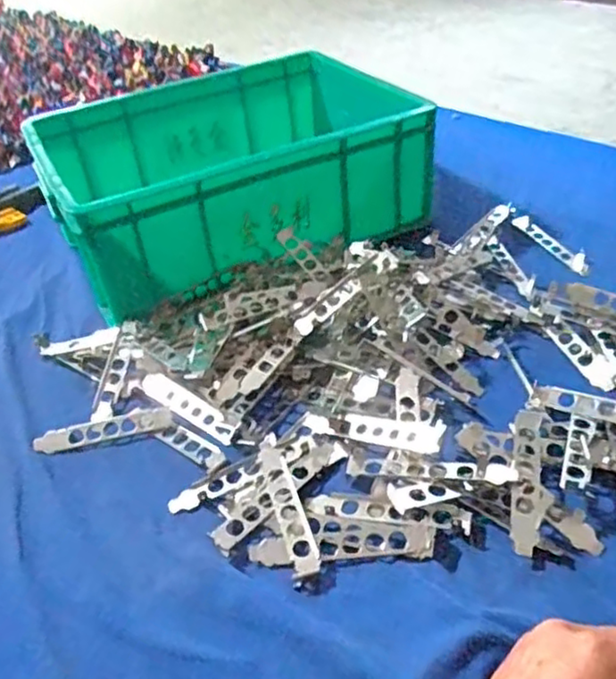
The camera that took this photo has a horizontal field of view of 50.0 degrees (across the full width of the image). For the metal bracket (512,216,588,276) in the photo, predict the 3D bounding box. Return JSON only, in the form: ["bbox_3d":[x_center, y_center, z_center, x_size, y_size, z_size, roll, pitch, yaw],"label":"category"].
[{"bbox_3d":[0.264,-0.105,0.723,0.020,0.016,0.112,-18,38,-15],"label":"metal bracket"}]

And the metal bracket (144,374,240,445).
[{"bbox_3d":[-0.104,0.058,0.573,0.120,0.008,0.023,26,67,33],"label":"metal bracket"}]

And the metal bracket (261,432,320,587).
[{"bbox_3d":[-0.016,0.116,0.484,0.019,0.008,0.135,-13,37,-8],"label":"metal bracket"}]

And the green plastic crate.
[{"bbox_3d":[-0.098,-0.201,0.793,0.388,0.131,0.306,-21,38,-18],"label":"green plastic crate"}]

